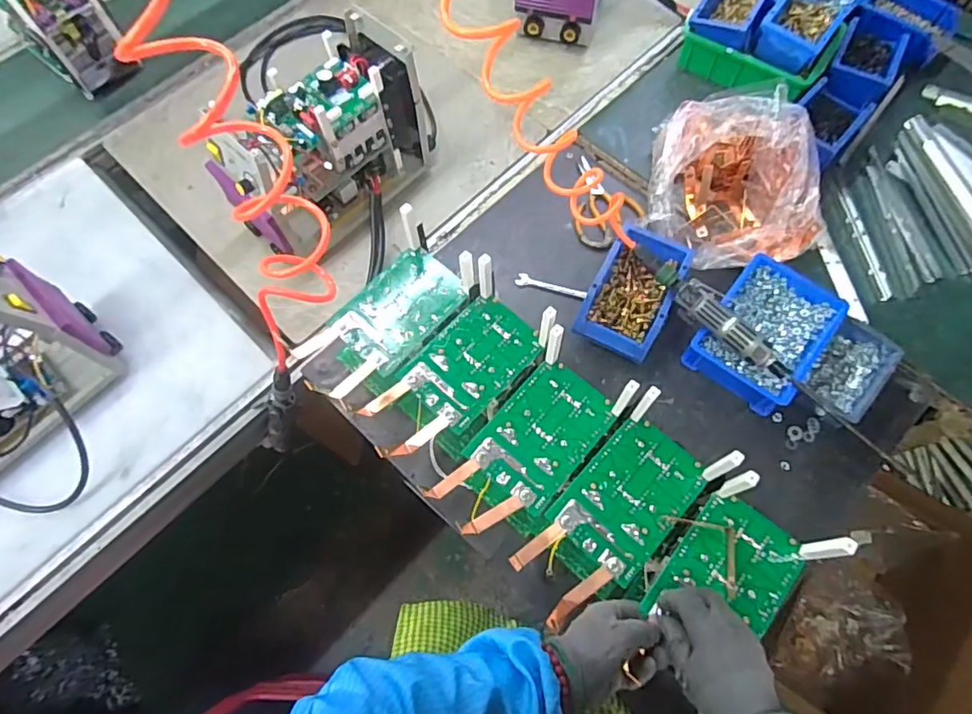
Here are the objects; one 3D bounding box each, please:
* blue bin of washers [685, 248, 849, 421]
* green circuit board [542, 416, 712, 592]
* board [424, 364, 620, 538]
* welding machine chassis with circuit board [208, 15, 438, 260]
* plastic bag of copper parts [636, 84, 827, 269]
[{"bbox_3d":[0.404,-0.038,0.788,0.151,0.058,0.200,37,73,15],"label":"blue bin of washers"},{"bbox_3d":[0.162,0.157,0.614,0.108,0.014,0.160,40,74,16],"label":"green circuit board"},{"bbox_3d":[0.050,0.112,0.643,0.116,0.017,0.217,38,73,16],"label":"board"},{"bbox_3d":[-0.233,-0.318,0.858,0.151,0.220,0.327,38,73,16],"label":"welding machine chassis with circuit board"},{"bbox_3d":[0.383,-0.274,0.832,0.254,0.140,0.233,7,68,5],"label":"plastic bag of copper parts"}]

